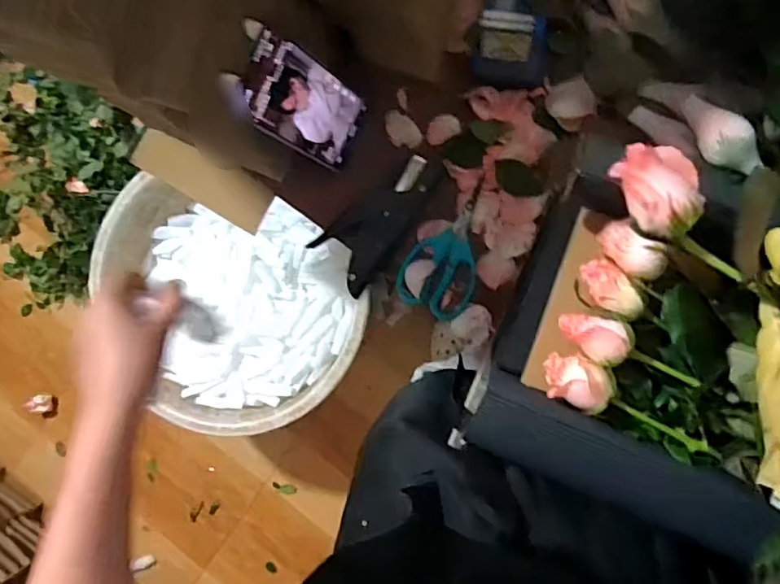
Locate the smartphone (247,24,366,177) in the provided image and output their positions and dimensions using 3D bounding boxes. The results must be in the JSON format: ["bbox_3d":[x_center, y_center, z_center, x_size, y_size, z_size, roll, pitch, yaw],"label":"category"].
[{"bbox_3d":[-0.074,-0.163,0.525,0.010,0.151,0.071,32,100,30],"label":"smartphone"}]

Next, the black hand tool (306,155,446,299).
[{"bbox_3d":[-0.009,-0.074,0.590,0.143,0.034,0.074,-45,85,8],"label":"black hand tool"}]

